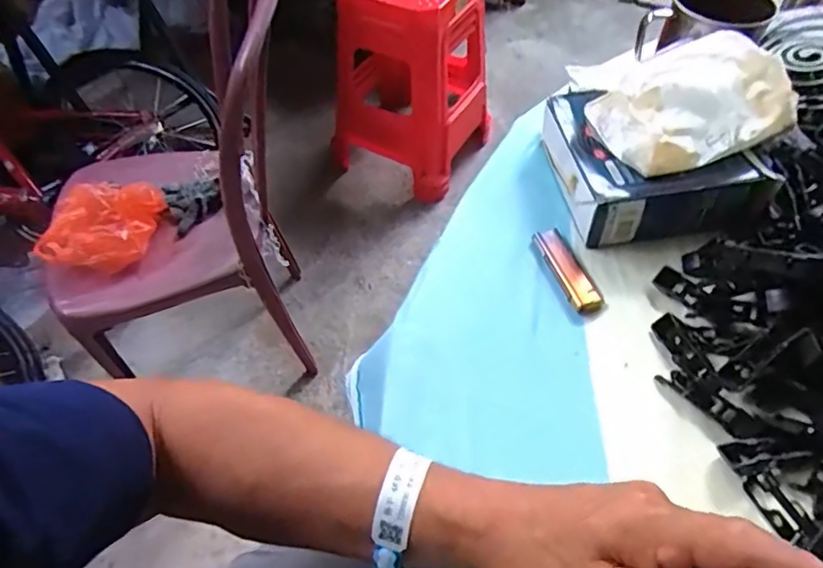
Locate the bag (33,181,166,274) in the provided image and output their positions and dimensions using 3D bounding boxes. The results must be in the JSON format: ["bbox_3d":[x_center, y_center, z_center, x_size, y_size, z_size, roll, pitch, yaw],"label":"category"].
[{"bbox_3d":[-0.537,-0.107,0.971,0.173,0.060,0.155,1,55,3],"label":"bag"}]

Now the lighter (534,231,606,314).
[{"bbox_3d":[0.125,-0.012,0.444,0.024,0.010,0.079,-17,56,-10],"label":"lighter"}]

